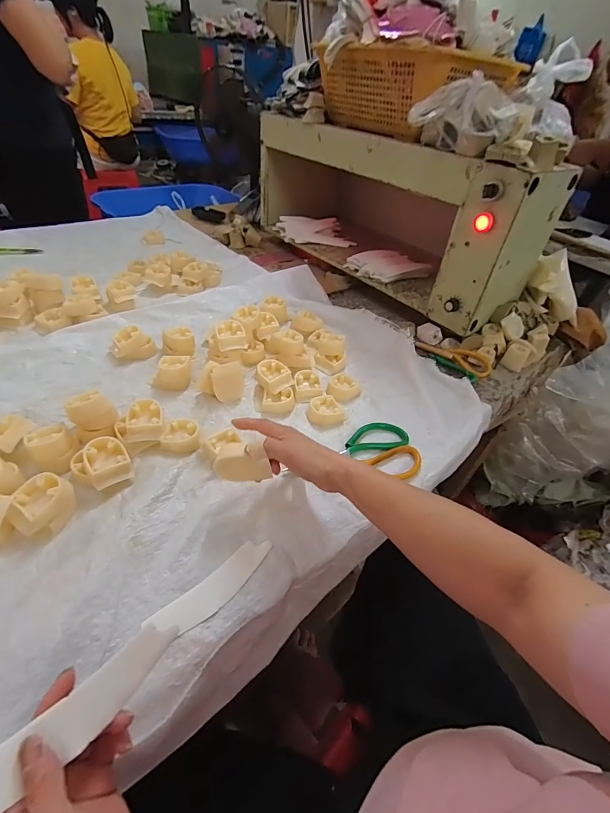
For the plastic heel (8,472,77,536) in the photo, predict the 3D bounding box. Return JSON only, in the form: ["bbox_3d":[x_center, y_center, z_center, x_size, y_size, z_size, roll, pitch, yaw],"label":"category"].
[{"bbox_3d":[-0.289,0.109,0.410,0.050,0.041,0.059,33,49,25],"label":"plastic heel"}]

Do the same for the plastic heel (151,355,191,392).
[{"bbox_3d":[-0.215,-0.055,0.602,0.063,0.037,0.052,-3,44,-10],"label":"plastic heel"}]

